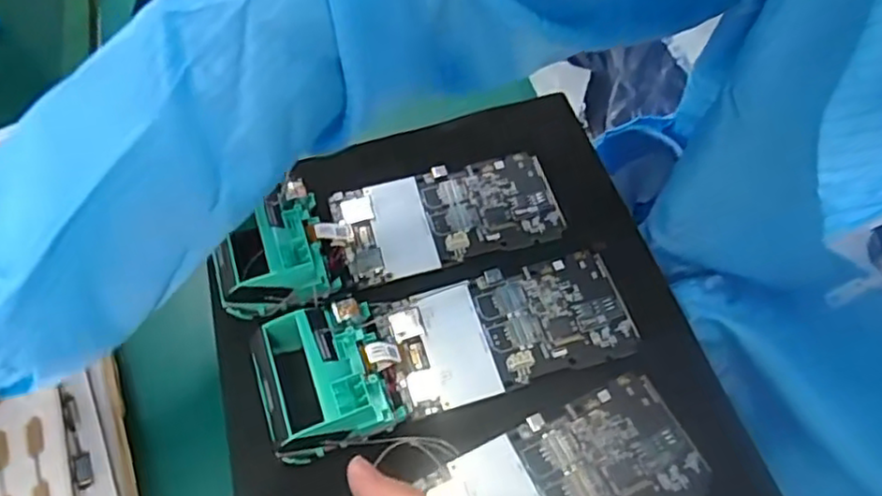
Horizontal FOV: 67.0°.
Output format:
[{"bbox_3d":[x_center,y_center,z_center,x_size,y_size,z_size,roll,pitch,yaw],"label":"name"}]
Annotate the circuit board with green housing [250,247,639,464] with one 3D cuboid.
[{"bbox_3d":[0.004,0.044,0.342,0.191,0.034,0.068,-18,59,-7],"label":"circuit board with green housing"}]

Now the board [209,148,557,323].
[{"bbox_3d":[-0.029,-0.020,0.382,0.195,0.036,0.069,-16,58,-6],"label":"board"}]

